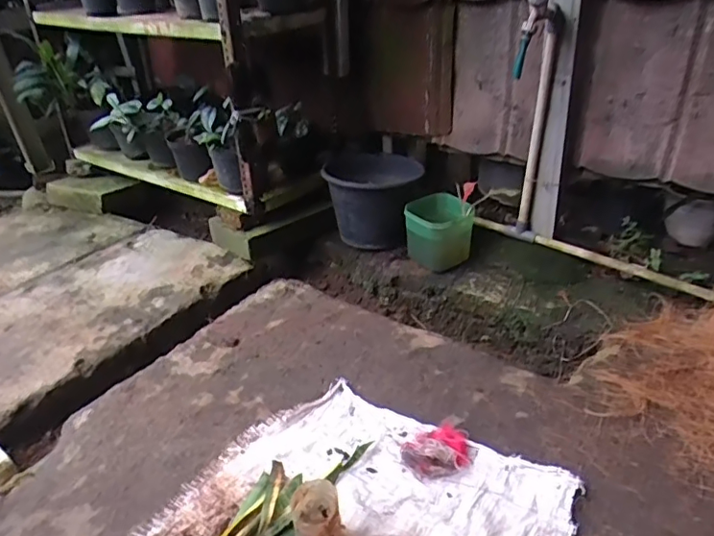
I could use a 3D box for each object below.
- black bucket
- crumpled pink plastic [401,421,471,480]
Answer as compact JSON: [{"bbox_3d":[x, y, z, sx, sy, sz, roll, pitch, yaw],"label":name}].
[{"bbox_3d":[0.054,-0.205,1.575,0.247,0.192,0.288,1,30,10],"label":"black bucket"},{"bbox_3d":[0.144,0.307,0.929,0.123,0.026,0.093,-27,39,-32],"label":"crumpled pink plastic"}]

